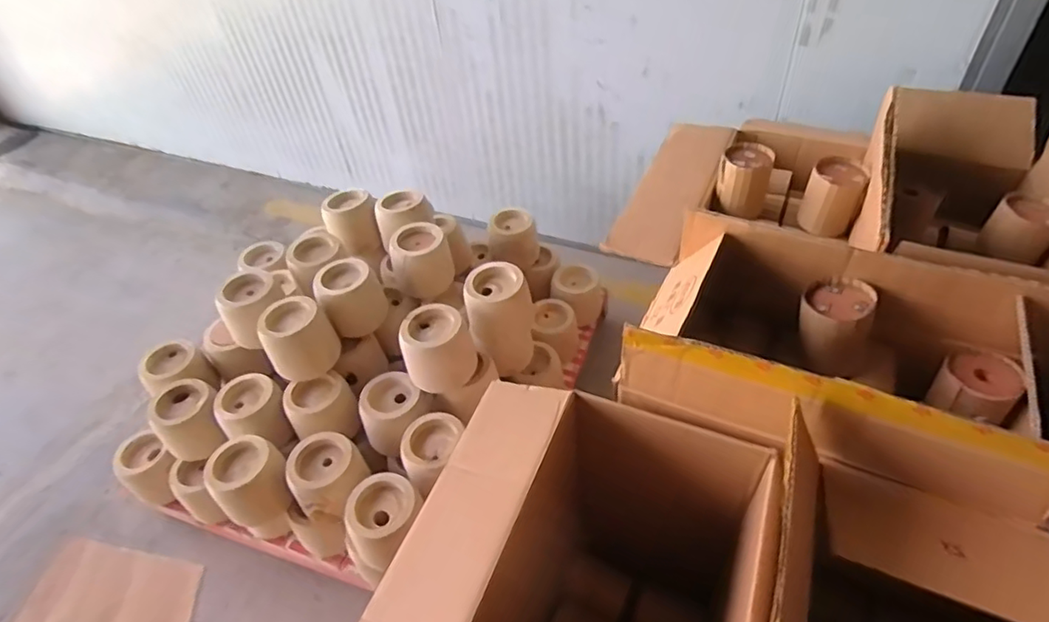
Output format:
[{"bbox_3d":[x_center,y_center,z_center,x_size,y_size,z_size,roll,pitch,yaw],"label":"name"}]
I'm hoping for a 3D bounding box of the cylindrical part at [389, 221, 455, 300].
[{"bbox_3d":[-0.240,-0.118,1.358,0.129,0.124,0.137,-4,46,4],"label":"cylindrical part"}]

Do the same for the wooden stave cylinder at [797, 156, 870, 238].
[{"bbox_3d":[0.517,-0.186,0.982,0.086,0.105,0.075,18,51,23],"label":"wooden stave cylinder"}]

